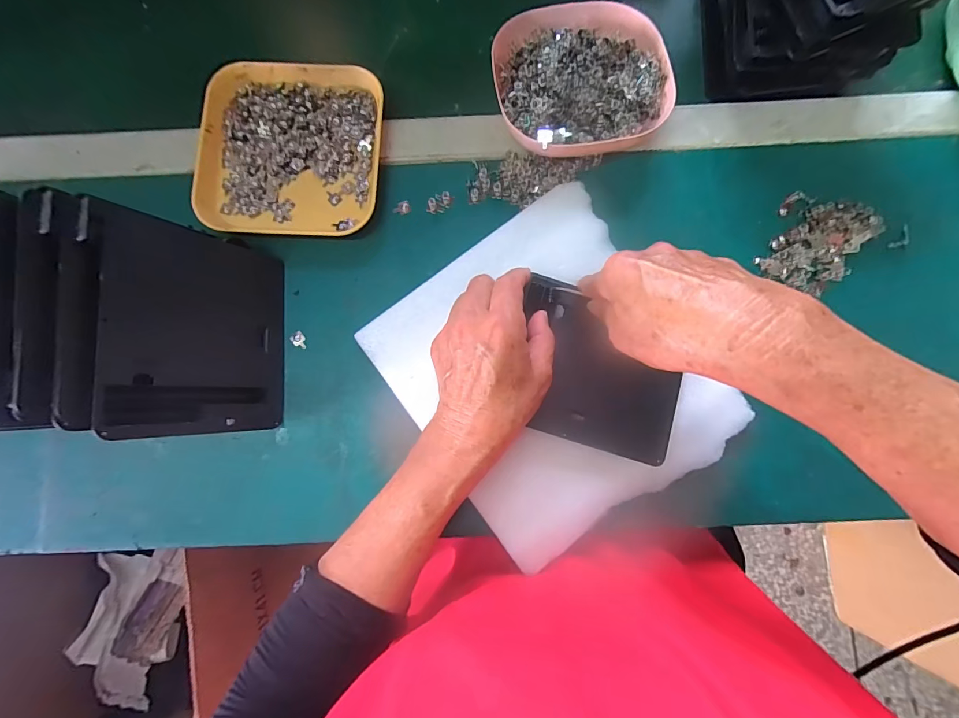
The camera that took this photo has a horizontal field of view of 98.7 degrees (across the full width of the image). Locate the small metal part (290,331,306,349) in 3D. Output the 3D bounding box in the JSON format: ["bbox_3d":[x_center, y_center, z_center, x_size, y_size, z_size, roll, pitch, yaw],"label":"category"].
[{"bbox_3d":[-0.145,-0.015,0.330,0.010,0.004,0.015,-38,86,-2],"label":"small metal part"}]

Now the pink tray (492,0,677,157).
[{"bbox_3d":[0.081,-0.229,0.331,0.133,0.028,0.135,-9,86,0],"label":"pink tray"}]

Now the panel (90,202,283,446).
[{"bbox_3d":[-0.188,-0.019,0.282,0.007,0.110,0.137,-8,83,28],"label":"panel"}]

